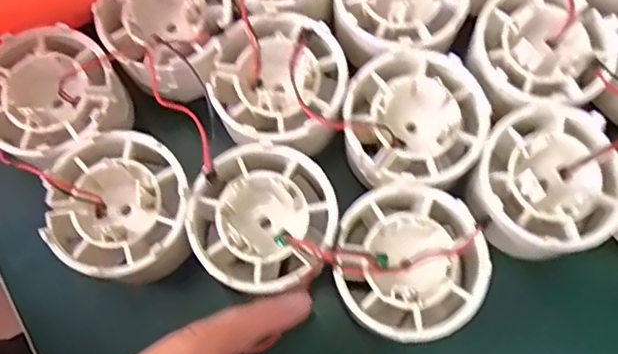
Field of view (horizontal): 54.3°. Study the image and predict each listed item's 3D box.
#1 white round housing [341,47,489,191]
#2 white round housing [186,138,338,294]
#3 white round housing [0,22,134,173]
[{"bbox_3d":[0.038,-0.021,0.225,0.050,0.018,0.050,0,74,1],"label":"white round housing"},{"bbox_3d":[-0.016,0.015,0.216,0.049,0.018,0.050,0,74,1],"label":"white round housing"},{"bbox_3d":[-0.099,-0.030,0.232,0.050,0.023,0.053,-36,76,-8],"label":"white round housing"}]

